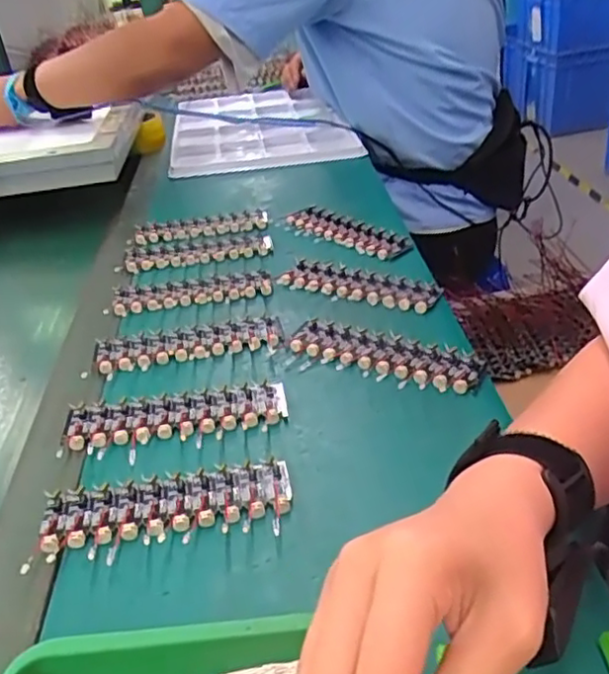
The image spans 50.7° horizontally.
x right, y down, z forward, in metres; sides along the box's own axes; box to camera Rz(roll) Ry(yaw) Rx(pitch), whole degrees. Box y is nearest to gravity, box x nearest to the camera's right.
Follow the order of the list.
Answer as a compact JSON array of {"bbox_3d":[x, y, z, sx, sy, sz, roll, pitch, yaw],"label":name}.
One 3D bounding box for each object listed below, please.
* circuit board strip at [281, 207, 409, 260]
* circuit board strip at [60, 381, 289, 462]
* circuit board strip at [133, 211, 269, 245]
[{"bbox_3d":[0.047,-0.119,0.718,0.151,0.011,0.050,26,45,38],"label":"circuit board strip"},{"bbox_3d":[-0.096,0.061,0.476,0.164,0.009,0.067,-7,34,-3],"label":"circuit board strip"},{"bbox_3d":[-0.124,-0.131,0.769,0.157,0.009,0.056,-5,34,0],"label":"circuit board strip"}]

